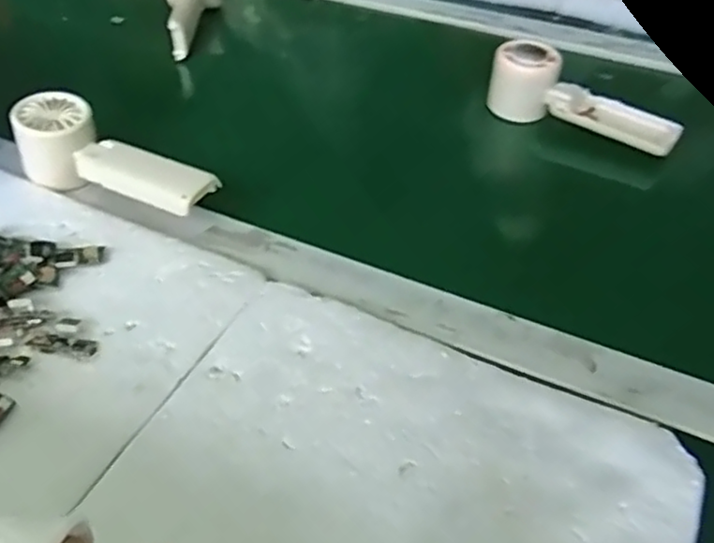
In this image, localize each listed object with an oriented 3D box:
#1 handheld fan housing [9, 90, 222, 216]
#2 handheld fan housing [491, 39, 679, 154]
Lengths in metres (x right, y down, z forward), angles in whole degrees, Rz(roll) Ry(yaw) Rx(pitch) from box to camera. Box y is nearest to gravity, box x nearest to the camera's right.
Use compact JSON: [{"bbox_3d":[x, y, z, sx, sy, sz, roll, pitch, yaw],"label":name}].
[{"bbox_3d":[-0.177,-0.083,0.492,0.156,0.051,0.056,18,49,17],"label":"handheld fan housing"},{"bbox_3d":[0.197,-0.148,0.579,0.161,0.056,0.048,27,51,24],"label":"handheld fan housing"}]

